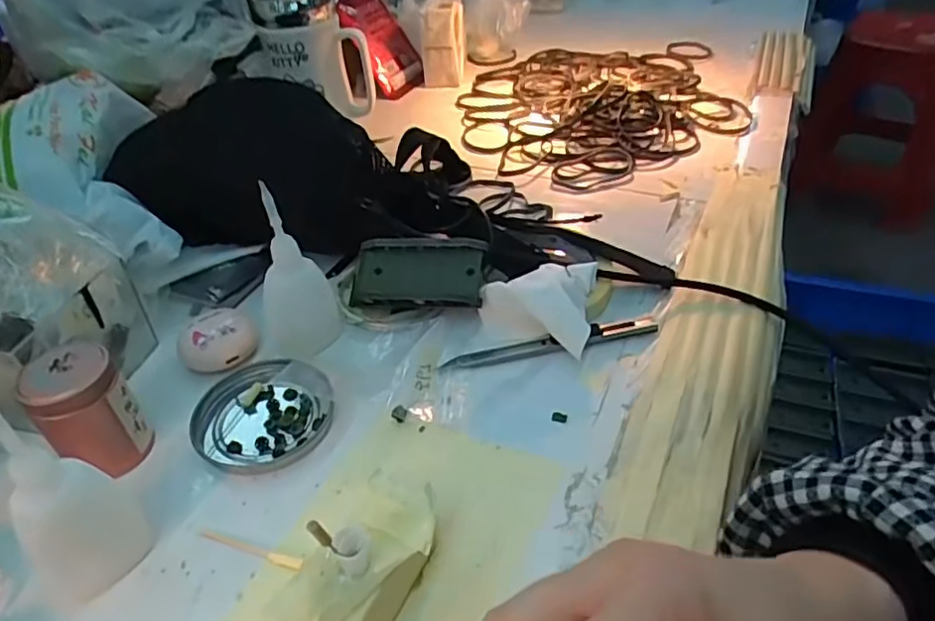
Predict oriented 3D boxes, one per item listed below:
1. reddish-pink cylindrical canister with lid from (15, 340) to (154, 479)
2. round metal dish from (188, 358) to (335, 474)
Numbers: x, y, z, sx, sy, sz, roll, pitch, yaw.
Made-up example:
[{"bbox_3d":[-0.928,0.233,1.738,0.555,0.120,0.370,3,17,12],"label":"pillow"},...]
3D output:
[{"bbox_3d":[-0.202,0.053,0.338,0.042,0.064,0.047,-34,50,-31],"label":"reddish-pink cylindrical canister with lid"},{"bbox_3d":[-0.119,0.059,0.370,0.078,0.011,0.076,-2,41,1],"label":"round metal dish"}]

